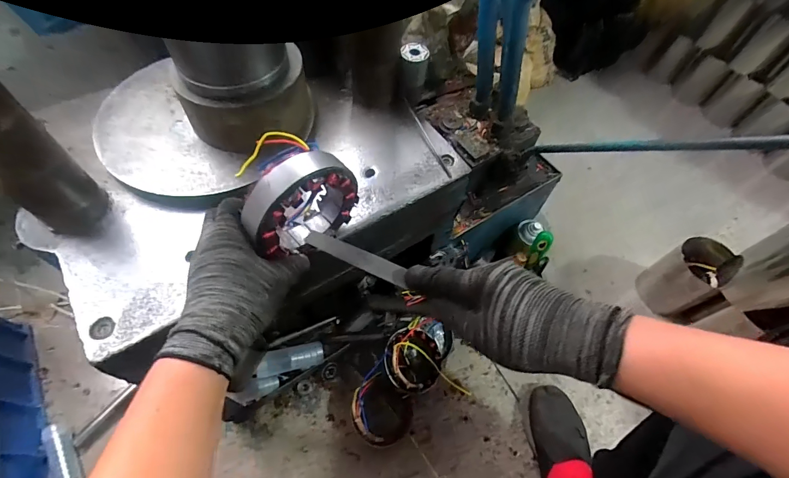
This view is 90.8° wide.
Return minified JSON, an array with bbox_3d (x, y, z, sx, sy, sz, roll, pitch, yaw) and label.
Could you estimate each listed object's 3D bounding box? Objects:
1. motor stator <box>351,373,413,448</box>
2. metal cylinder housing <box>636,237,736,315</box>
[{"bbox_3d":[-0.024,0.323,0.731,0.108,0.045,0.113,2,59,-3],"label":"motor stator"},{"bbox_3d":[0.631,0.080,0.846,0.128,0.134,0.111,-26,64,-18],"label":"metal cylinder housing"}]

